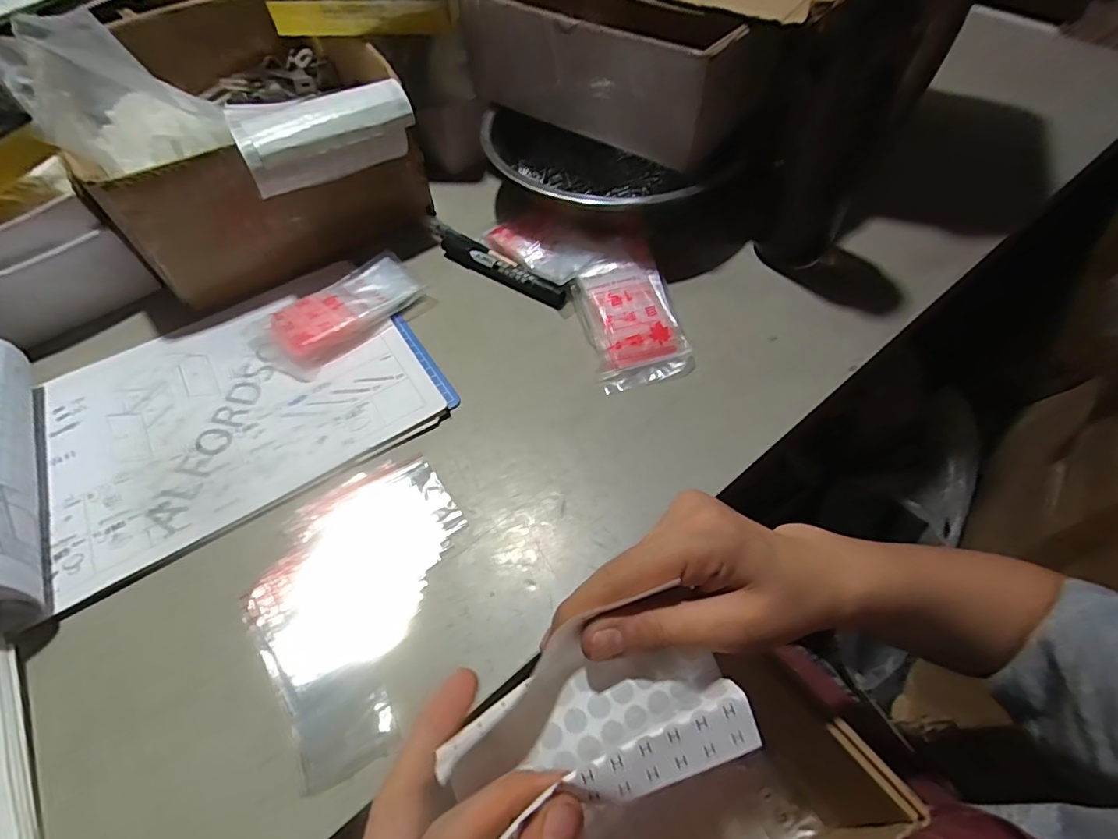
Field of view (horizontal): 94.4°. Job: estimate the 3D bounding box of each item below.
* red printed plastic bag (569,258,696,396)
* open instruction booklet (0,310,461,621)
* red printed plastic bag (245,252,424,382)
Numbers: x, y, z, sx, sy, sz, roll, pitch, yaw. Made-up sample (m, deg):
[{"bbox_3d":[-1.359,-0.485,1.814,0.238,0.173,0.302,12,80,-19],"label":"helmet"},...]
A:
[{"bbox_3d":[0.060,-0.083,0.421,0.079,0.029,0.118,-12,54,-8],"label":"red printed plastic bag"},{"bbox_3d":[-0.304,-0.006,0.344,0.423,0.076,0.210,-26,57,-17],"label":"open instruction booklet"},{"bbox_3d":[-0.186,-0.095,0.436,0.076,0.020,0.134,35,62,23],"label":"red printed plastic bag"}]

